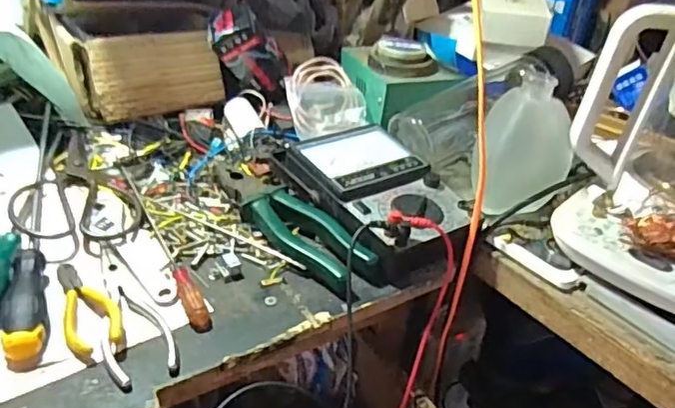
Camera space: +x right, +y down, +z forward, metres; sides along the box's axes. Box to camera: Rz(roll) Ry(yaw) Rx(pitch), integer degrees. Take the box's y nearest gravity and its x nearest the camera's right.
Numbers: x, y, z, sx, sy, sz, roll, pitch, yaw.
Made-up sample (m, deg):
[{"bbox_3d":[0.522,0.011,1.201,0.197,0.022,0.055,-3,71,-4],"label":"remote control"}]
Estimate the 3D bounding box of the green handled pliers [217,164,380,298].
[{"bbox_3d":[-0.043,0.015,0.537,0.057,0.024,0.202,-17,39,-32],"label":"green handled pliers"}]

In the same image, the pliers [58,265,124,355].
[{"bbox_3d":[-0.185,0.070,0.444,0.038,0.009,0.101,-25,41,-14],"label":"pliers"}]

